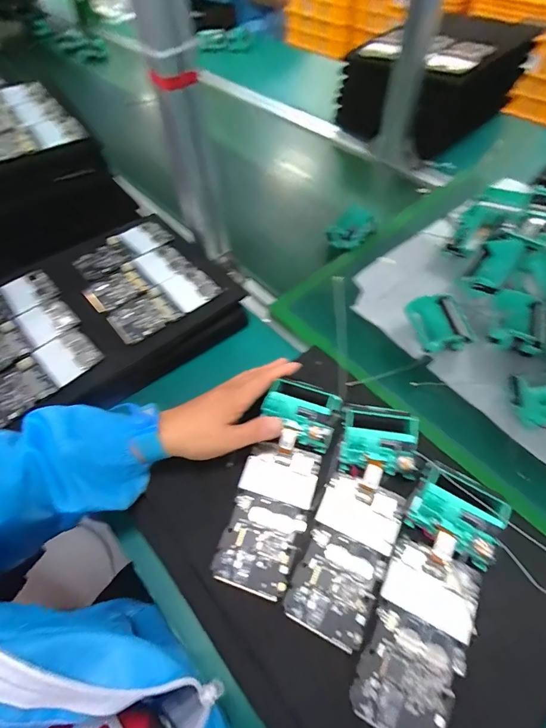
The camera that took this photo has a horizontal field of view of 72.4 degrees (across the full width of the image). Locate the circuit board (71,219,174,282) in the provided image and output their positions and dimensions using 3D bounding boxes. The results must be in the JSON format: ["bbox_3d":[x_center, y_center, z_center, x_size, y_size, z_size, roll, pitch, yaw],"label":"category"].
[{"bbox_3d":[-0.214,-0.166,0.535,0.062,0.008,0.137,38,65,24],"label":"circuit board"}]

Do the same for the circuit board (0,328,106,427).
[{"bbox_3d":[-0.263,0.014,0.418,0.061,0.010,0.131,37,65,24],"label":"circuit board"}]

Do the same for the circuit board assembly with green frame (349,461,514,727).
[{"bbox_3d":[0.127,0.181,0.290,0.068,0.035,0.186,22,60,16],"label":"circuit board assembly with green frame"}]

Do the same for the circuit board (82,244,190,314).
[{"bbox_3d":[-0.181,-0.117,0.501,0.063,0.007,0.136,38,66,24],"label":"circuit board"}]

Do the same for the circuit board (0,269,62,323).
[{"bbox_3d":[-0.342,-0.074,0.470,0.130,0.011,0.060,-40,63,-22],"label":"circuit board"}]

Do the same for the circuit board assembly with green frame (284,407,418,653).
[{"bbox_3d":[0.077,0.129,0.324,0.071,0.041,0.188,17,59,14],"label":"circuit board assembly with green frame"}]

